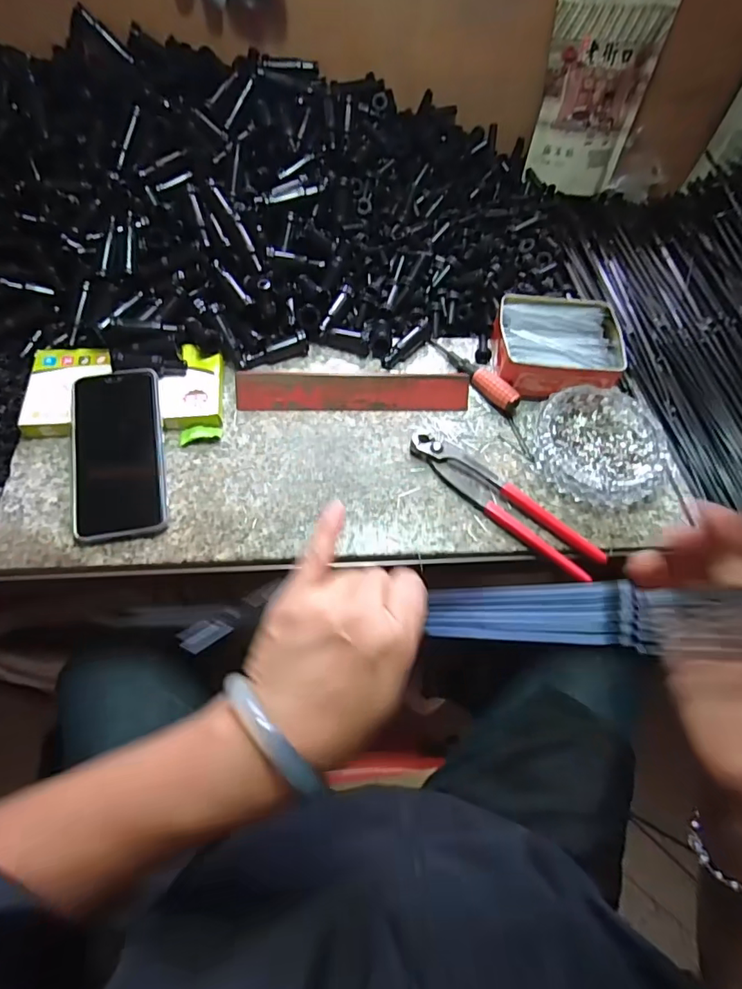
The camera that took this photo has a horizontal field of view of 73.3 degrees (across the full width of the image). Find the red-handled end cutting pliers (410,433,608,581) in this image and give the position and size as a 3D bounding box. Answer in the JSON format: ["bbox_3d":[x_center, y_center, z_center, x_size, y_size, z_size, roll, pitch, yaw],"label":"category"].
[{"bbox_3d":[0.120,0.002,0.451,0.194,0.018,0.045,40,66,17],"label":"red-handled end cutting pliers"}]

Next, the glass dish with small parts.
[{"bbox_3d":[0.216,-0.047,0.477,0.118,0.027,0.122,2,61,-3],"label":"glass dish with small parts"}]

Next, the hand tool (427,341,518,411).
[{"bbox_3d":[0.103,-0.130,0.518,0.017,0.022,0.124,-33,69,-20],"label":"hand tool"}]

